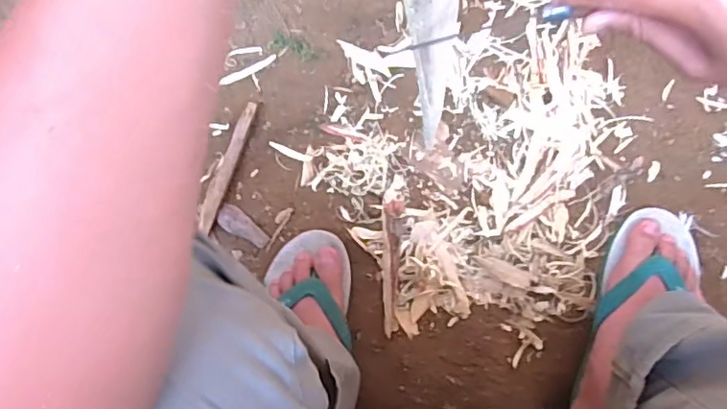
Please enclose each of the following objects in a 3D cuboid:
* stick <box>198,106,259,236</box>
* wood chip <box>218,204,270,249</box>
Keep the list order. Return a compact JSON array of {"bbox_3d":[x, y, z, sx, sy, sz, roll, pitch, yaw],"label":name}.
[{"bbox_3d":[-0.157,-0.044,0.668,0.016,0.021,0.157,21,86,-2],"label":"stick"},{"bbox_3d":[-0.144,0.028,0.682,0.068,0.011,0.028,41,86,-1],"label":"wood chip"}]

